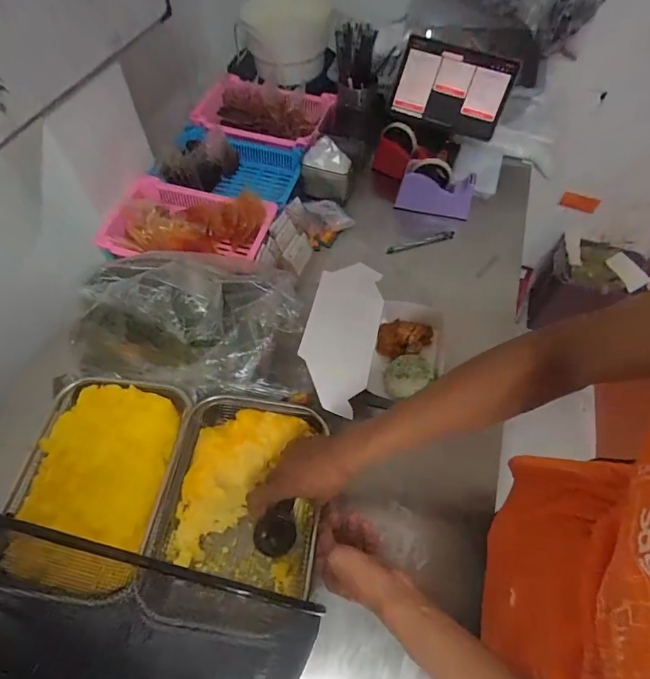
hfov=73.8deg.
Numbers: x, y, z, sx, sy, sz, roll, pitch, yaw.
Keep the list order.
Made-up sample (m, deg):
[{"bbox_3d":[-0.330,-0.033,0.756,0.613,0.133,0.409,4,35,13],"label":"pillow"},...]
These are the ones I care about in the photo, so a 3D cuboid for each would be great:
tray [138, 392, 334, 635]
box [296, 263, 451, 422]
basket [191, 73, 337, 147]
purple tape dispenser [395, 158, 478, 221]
[{"bbox_3d":[-0.114,0.223,0.611,0.217,0.057,0.278,5,60,2],"label":"tray"},{"bbox_3d":[0.084,0.013,0.720,0.227,0.089,0.258,13,60,6],"label":"box"},{"bbox_3d":[-0.153,-0.533,1.040,0.323,0.072,0.205,13,60,6],"label":"basket"},{"bbox_3d":[0.239,-0.323,0.927,0.161,0.102,0.058,6,60,2],"label":"purple tape dispenser"}]

